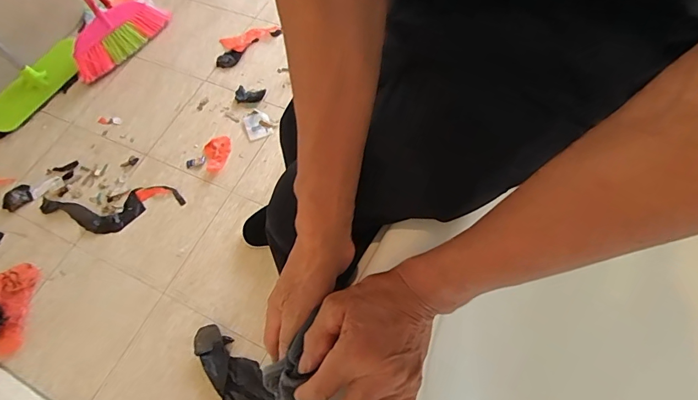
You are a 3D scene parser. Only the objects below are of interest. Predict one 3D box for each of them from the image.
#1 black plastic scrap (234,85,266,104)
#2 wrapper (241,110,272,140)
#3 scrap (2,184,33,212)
[{"bbox_3d":[-0.302,-0.316,1.224,0.091,0.014,0.058,12,66,12],"label":"black plastic scrap"},{"bbox_3d":[-0.264,-0.217,1.165,0.074,0.015,0.087,-28,64,-8],"label":"wrapper"},{"bbox_3d":[-0.863,-0.006,1.050,0.059,0.013,0.073,34,72,20],"label":"scrap"}]

